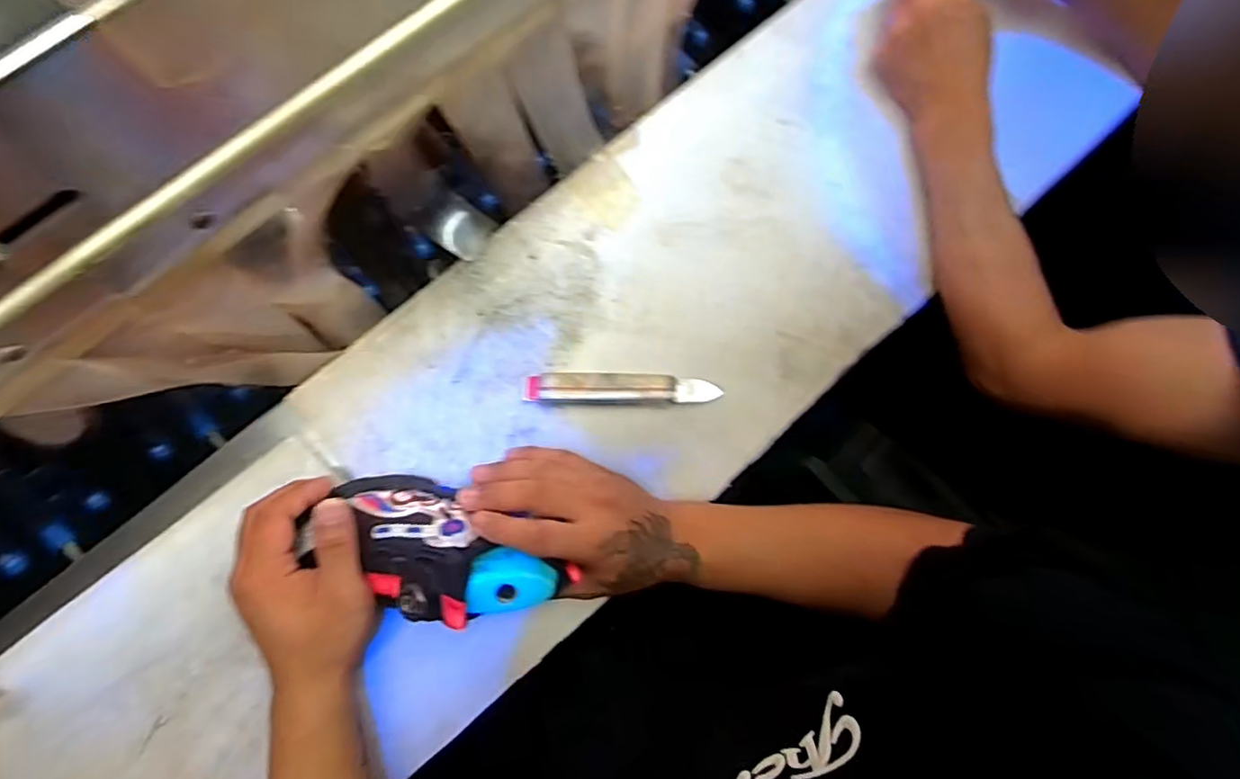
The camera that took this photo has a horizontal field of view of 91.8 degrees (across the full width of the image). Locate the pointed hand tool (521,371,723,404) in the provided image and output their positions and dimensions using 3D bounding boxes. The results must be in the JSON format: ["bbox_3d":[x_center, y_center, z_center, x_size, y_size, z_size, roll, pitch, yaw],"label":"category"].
[{"bbox_3d":[0.003,-0.001,0.517,0.165,0.014,0.025,1,84,-5],"label":"pointed hand tool"}]

